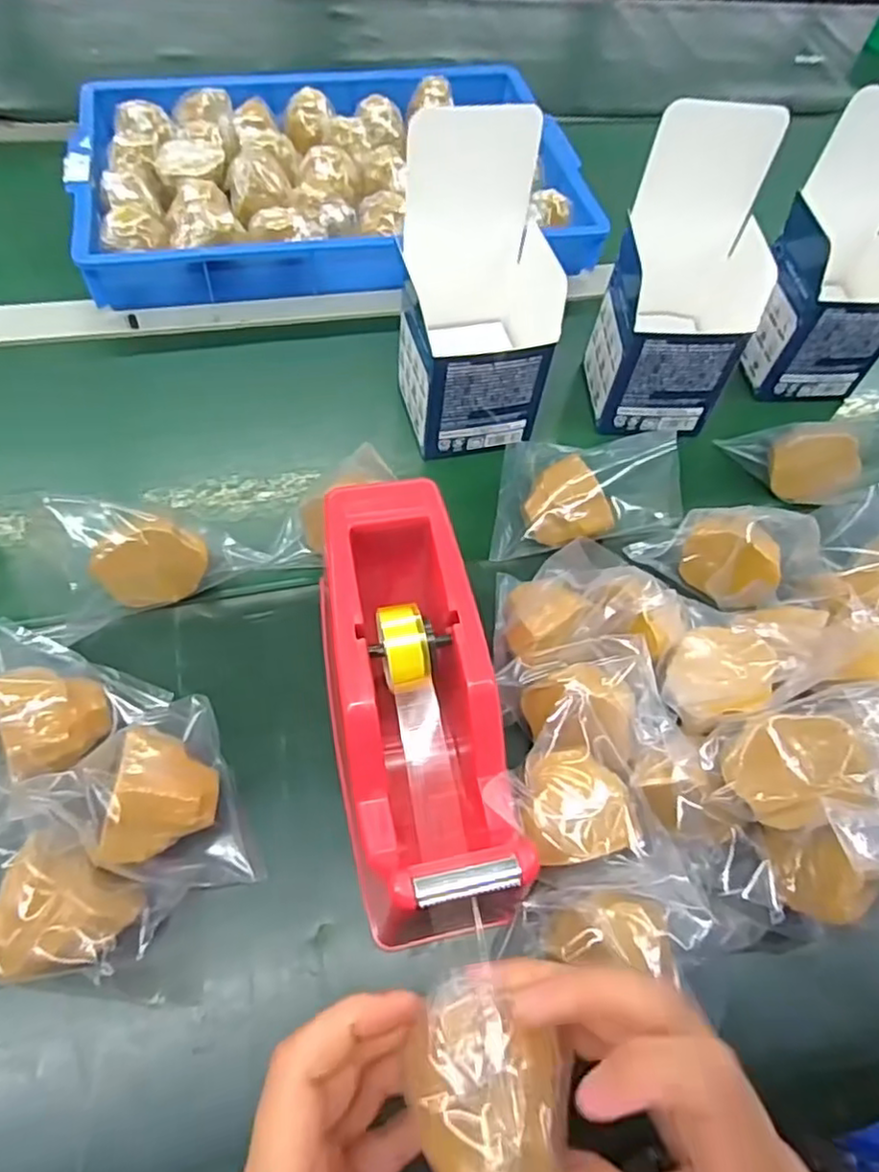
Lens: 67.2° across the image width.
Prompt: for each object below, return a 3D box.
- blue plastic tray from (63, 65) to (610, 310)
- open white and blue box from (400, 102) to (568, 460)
[{"bbox_3d":[-0.092,-0.372,0.589,0.414,0.058,0.276,-9,60,-9],"label":"blue plastic tray"},{"bbox_3d":[0.025,-0.181,0.422,0.099,0.175,0.088,-4,59,-6],"label":"open white and blue box"}]

